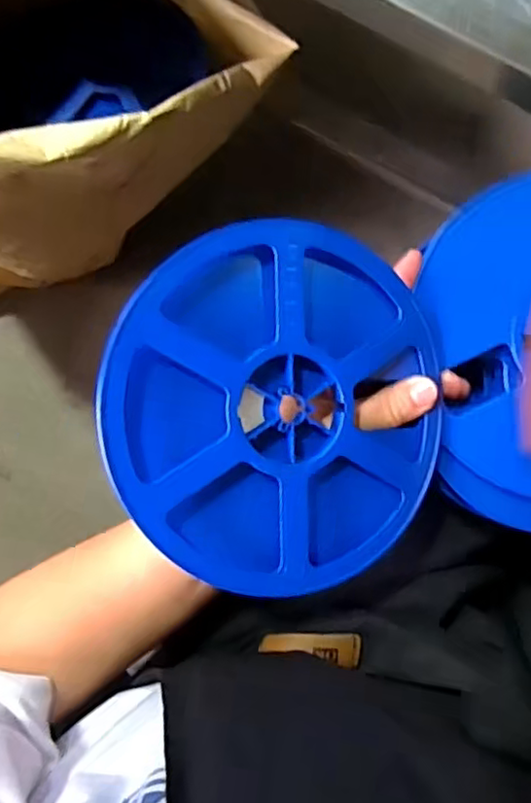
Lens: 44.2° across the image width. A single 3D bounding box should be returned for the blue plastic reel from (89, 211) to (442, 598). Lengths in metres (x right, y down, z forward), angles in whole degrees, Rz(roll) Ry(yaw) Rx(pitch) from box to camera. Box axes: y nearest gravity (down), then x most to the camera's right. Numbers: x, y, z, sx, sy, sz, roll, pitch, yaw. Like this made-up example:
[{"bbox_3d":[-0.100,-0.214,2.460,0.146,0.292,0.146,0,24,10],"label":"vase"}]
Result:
[{"bbox_3d":[0.009,0.003,0.317,0.166,0.010,0.172,-1,92,-21],"label":"blue plastic reel"}]

